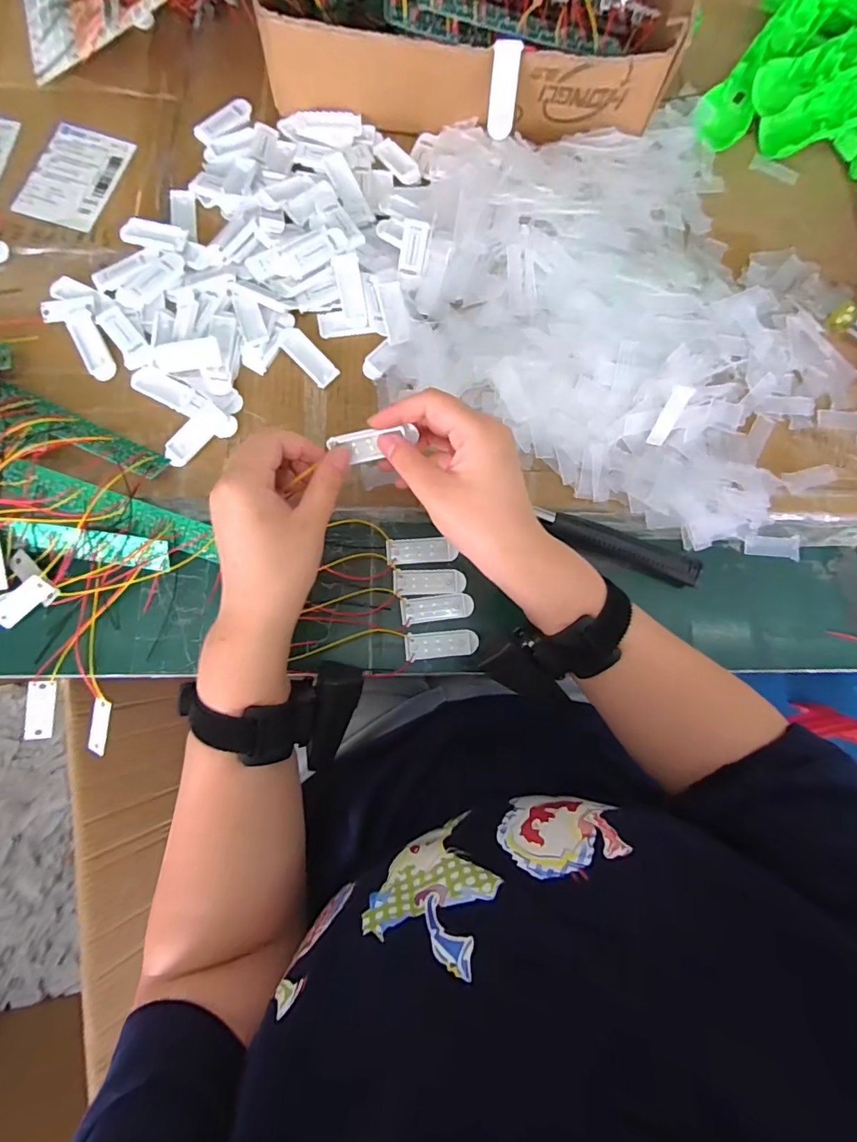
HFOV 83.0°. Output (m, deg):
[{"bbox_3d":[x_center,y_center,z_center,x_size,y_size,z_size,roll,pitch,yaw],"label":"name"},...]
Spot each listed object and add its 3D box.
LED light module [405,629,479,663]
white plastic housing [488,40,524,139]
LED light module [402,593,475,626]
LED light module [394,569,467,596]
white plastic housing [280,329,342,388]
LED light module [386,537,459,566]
[{"bbox_3d":[0.011,0.058,0.383,0.057,0.007,0.021,-6,81,-5],"label":"LED light module"},{"bbox_3d":[0.062,-0.395,0.397,0.022,0.009,0.060,4,124,-1],"label":"white plastic housing"},{"bbox_3d":[0.007,0.030,0.391,0.058,0.004,0.020,-5,81,-5],"label":"LED light module"},{"bbox_3d":[0.001,0.009,0.394,0.057,0.004,0.021,-2,81,-5],"label":"LED light module"},{"bbox_3d":[-0.102,-0.181,0.410,0.055,0.009,0.022,45,80,4],"label":"white plastic housing"},{"bbox_3d":[-0.005,-0.017,0.396,0.056,0.004,0.021,-3,81,-5],"label":"LED light module"}]

